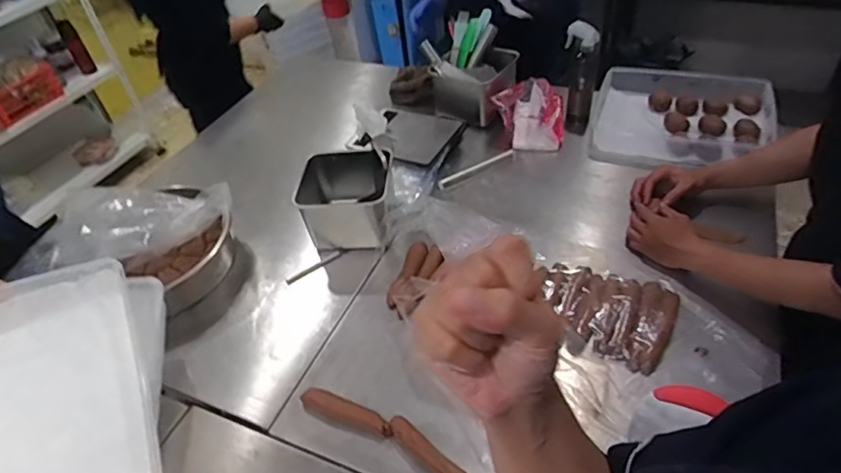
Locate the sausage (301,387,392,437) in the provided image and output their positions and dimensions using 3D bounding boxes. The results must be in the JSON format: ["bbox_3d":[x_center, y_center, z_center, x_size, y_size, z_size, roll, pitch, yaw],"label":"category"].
[{"bbox_3d":[-0.110,0.263,0.810,0.145,0.028,0.030,14,47,21],"label":"sausage"}]

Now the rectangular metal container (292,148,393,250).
[{"bbox_3d":[-0.145,-0.067,1.085,0.180,0.150,0.163,-5,43,2],"label":"rectangular metal container"}]

